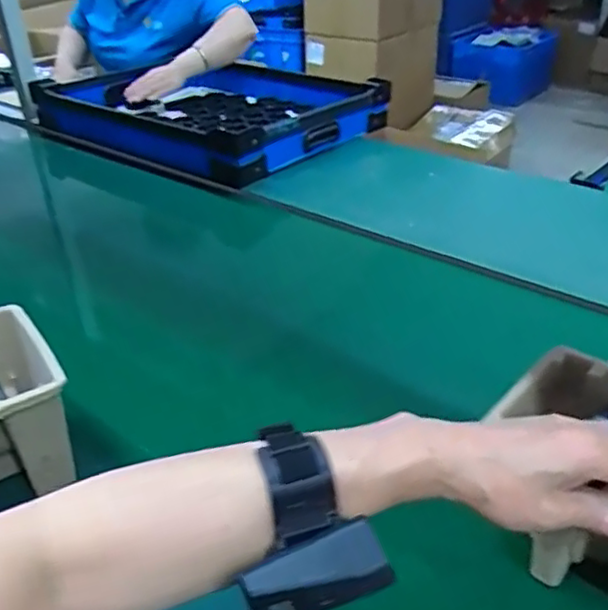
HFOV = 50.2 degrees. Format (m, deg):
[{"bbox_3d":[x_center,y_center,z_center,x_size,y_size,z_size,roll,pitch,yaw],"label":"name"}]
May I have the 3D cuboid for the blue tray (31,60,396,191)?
[{"bbox_3d":[-0.205,-0.417,1.377,0.659,0.096,0.486,21,40,33],"label":"blue tray"}]

